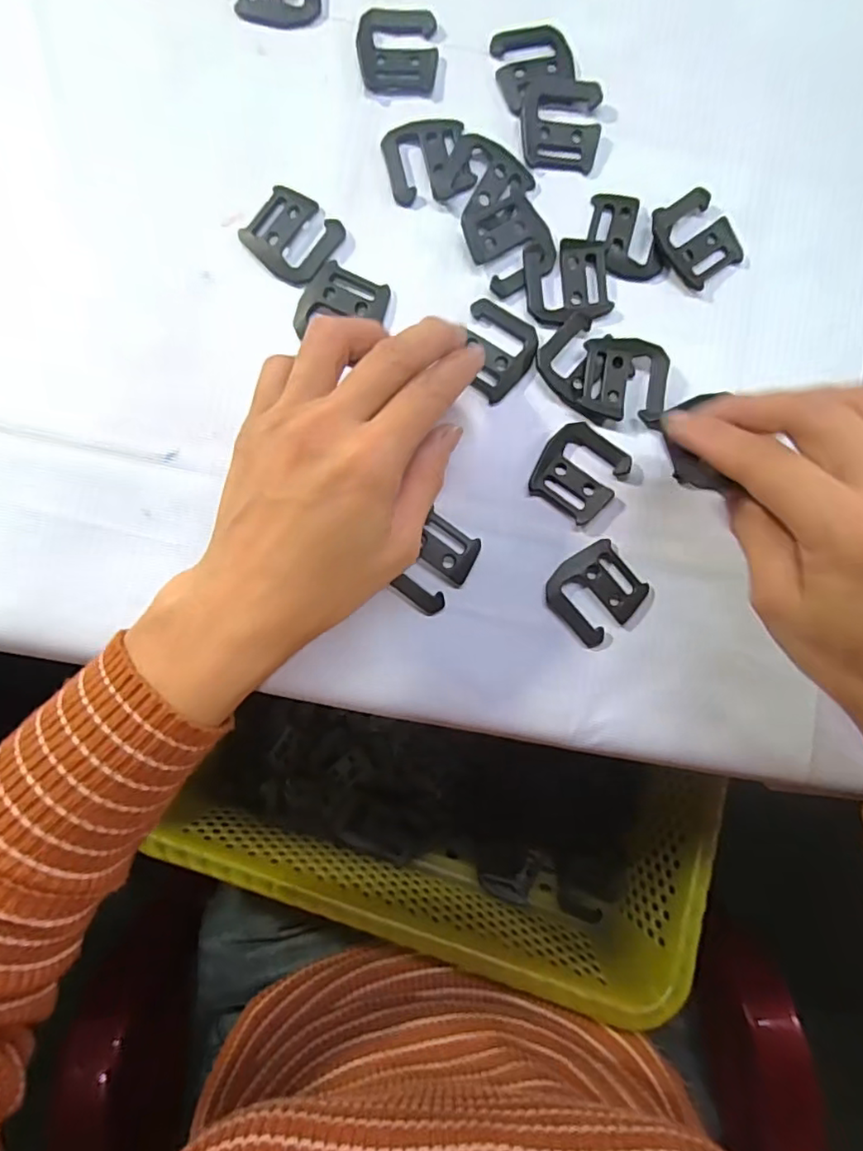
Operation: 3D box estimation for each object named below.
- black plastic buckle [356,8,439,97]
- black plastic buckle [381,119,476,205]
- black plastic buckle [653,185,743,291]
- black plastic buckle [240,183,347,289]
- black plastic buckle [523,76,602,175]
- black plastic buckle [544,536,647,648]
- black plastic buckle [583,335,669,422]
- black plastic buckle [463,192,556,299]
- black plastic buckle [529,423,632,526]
[{"bbox_3d":[-0.015,-0.243,0.274,0.036,0.004,0.040,-1,87,-2],"label":"black plastic buckle"},{"bbox_3d":[-0.001,-0.190,0.271,0.038,0.005,0.039,-13,87,-3],"label":"black plastic buckle"},{"bbox_3d":[0.122,-0.155,0.273,0.035,0.006,0.039,-35,88,-4],"label":"black plastic buckle"},{"bbox_3d":[-0.063,-0.153,0.267,0.039,0.005,0.037,41,86,1],"label":"black plastic buckle"},{"bbox_3d":[0.060,-0.208,0.272,0.036,0.006,0.040,3,86,-2],"label":"black plastic buckle"},{"bbox_3d":[0.073,0.007,0.261,0.037,0.005,0.036,-37,89,-4],"label":"black plastic buckle"},{"bbox_3d":[0.087,-0.088,0.267,0.037,0.006,0.036,1,86,-2],"label":"black plastic buckle"},{"bbox_3d":[0.036,-0.150,0.268,0.035,0.006,0.037,-27,88,-3],"label":"black plastic buckle"},{"bbox_3d":[0.066,-0.046,0.265,0.036,0.004,0.038,34,86,0],"label":"black plastic buckle"}]

